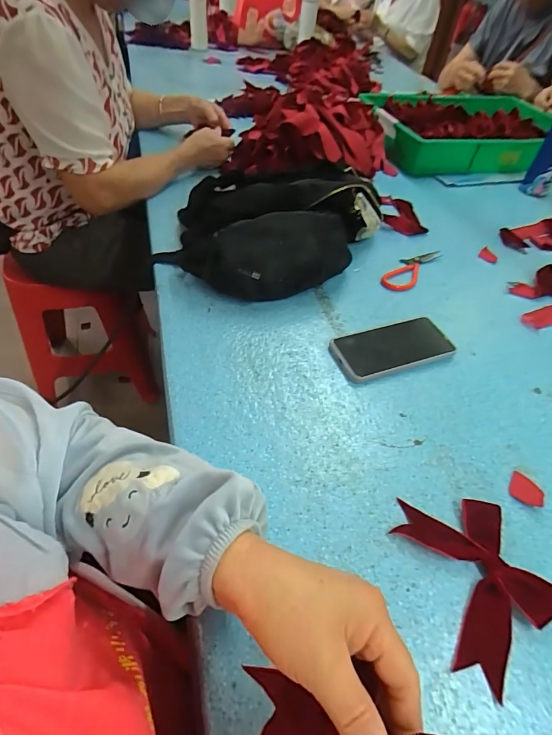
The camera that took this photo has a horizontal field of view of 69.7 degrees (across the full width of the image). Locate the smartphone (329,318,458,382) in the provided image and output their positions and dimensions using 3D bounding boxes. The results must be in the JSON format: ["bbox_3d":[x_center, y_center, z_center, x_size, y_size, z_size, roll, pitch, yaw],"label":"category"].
[{"bbox_3d":[0.157,-0.028,0.544,0.162,0.014,0.080,-13,51,-16],"label":"smartphone"}]

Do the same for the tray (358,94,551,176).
[{"bbox_3d":[0.527,-0.653,1.093,0.546,0.080,0.426,-6,50,-10],"label":"tray"}]

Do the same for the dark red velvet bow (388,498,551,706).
[{"bbox_3d":[0.182,0.186,0.355,0.105,0.021,0.143,-9,50,-13],"label":"dark red velvet bow"}]

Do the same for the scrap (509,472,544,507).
[{"bbox_3d":[0.268,0.132,0.424,0.033,0.004,0.033,29,52,19],"label":"scrap"}]

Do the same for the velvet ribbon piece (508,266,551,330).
[{"bbox_3d":[0.440,-0.120,0.656,0.093,0.017,0.155,8,48,1],"label":"velvet ribbon piece"}]

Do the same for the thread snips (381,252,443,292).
[{"bbox_3d":[0.235,-0.174,0.686,0.048,0.006,0.155,33,54,22],"label":"thread snips"}]

